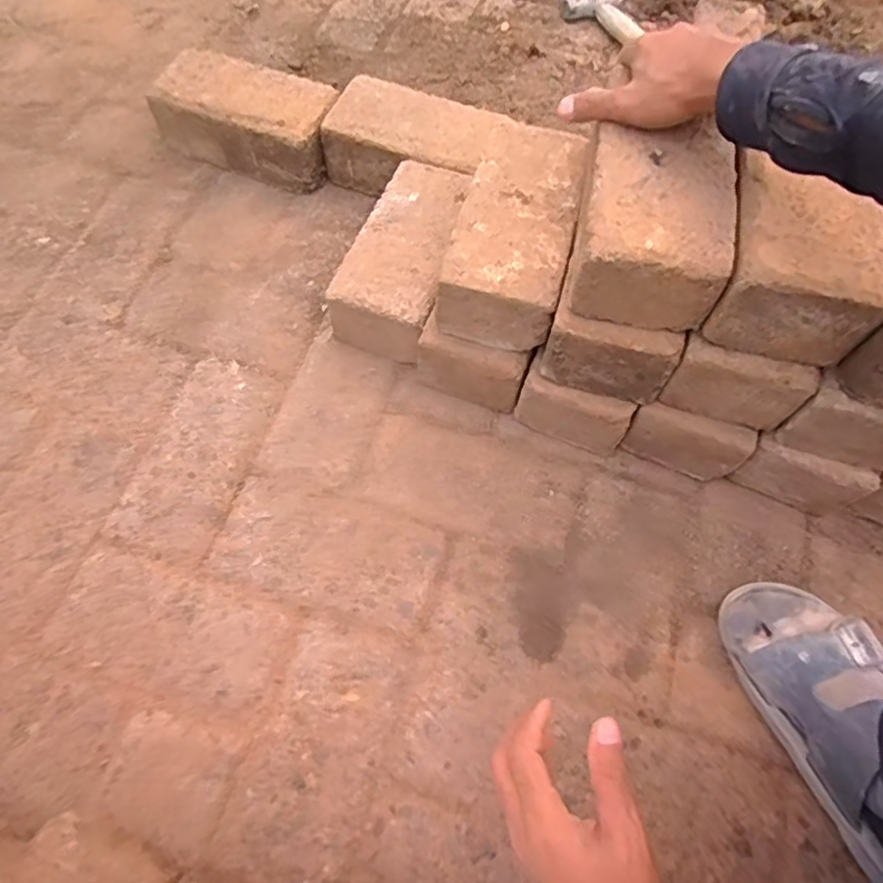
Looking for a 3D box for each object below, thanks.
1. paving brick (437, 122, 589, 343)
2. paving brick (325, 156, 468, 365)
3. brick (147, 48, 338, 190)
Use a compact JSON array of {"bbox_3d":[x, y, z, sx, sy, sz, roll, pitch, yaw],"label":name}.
[{"bbox_3d":[0.071,-0.194,0.567,0.100,0.071,0.203,15,66,5],"label":"paving brick"},{"bbox_3d":[-0.034,-0.193,0.657,0.098,0.084,0.199,19,67,7],"label":"paving brick"},{"bbox_3d":[-0.229,-0.388,0.745,0.209,0.084,0.102,20,67,8],"label":"brick"}]

